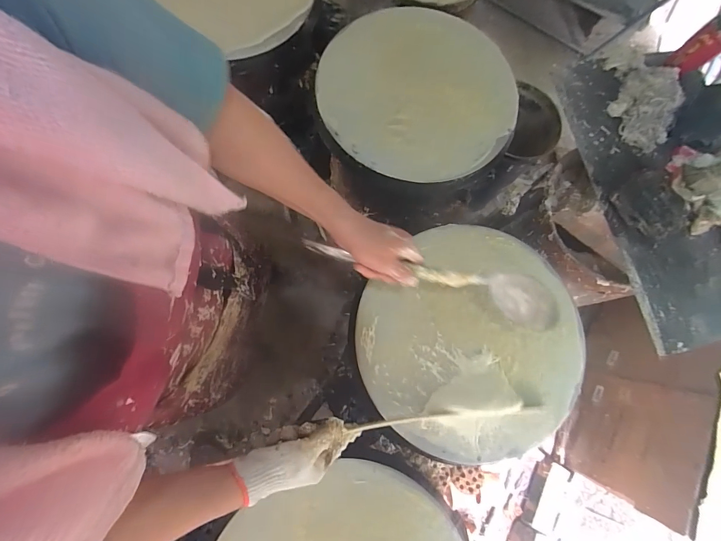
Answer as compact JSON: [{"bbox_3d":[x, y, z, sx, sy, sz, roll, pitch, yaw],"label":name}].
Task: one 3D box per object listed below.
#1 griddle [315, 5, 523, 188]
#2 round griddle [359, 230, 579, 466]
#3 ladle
[{"bbox_3d":[0.106,-0.340,0.679,0.356,0.033,0.354,1,77,-5],"label":"griddle"},{"bbox_3d":[0.194,0.114,0.585,0.379,0.053,0.355,0,77,-1],"label":"round griddle"},{"bbox_3d":[0.095,0.017,0.468,0.339,0.063,0.060,13,77,-8],"label":"ladle"}]

